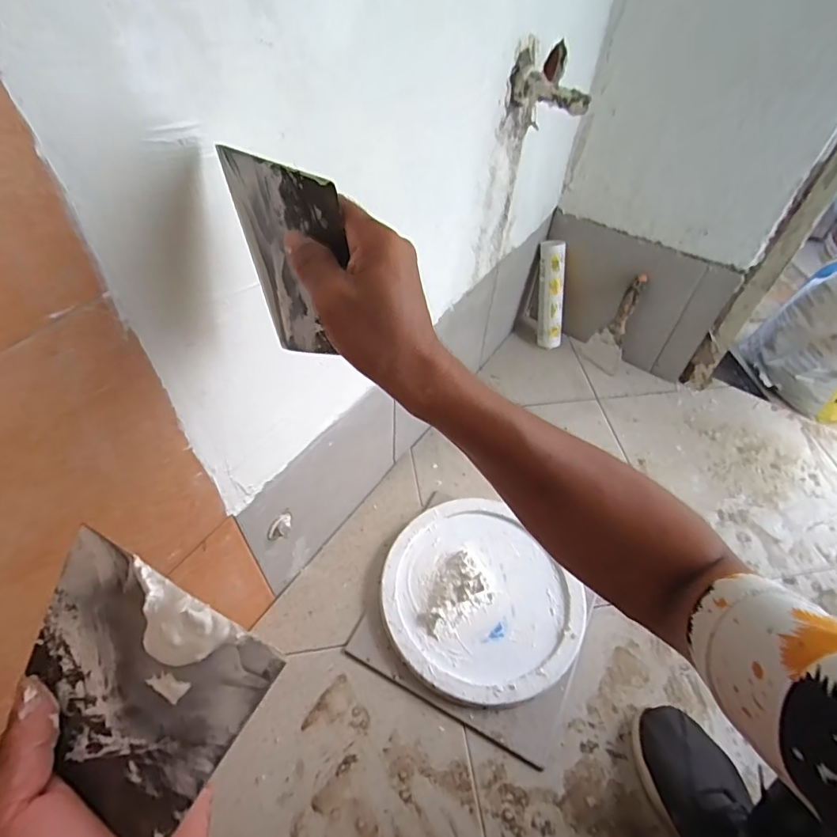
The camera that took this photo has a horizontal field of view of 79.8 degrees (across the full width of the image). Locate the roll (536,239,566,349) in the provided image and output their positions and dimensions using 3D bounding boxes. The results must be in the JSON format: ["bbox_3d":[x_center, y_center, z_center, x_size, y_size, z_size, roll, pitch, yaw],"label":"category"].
[{"bbox_3d":[0.281,-0.258,1.058,0.053,0.224,0.045,-10,25,-12],"label":"roll"}]

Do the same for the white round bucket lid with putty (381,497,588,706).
[{"bbox_3d":[0.086,0.260,0.743,0.266,0.048,0.286,2,51,-2],"label":"white round bucket lid with putty"}]

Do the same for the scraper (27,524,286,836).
[{"bbox_3d":[-0.139,0.120,0.232,0.137,0.010,0.094,21,80,25],"label":"scraper"}]

